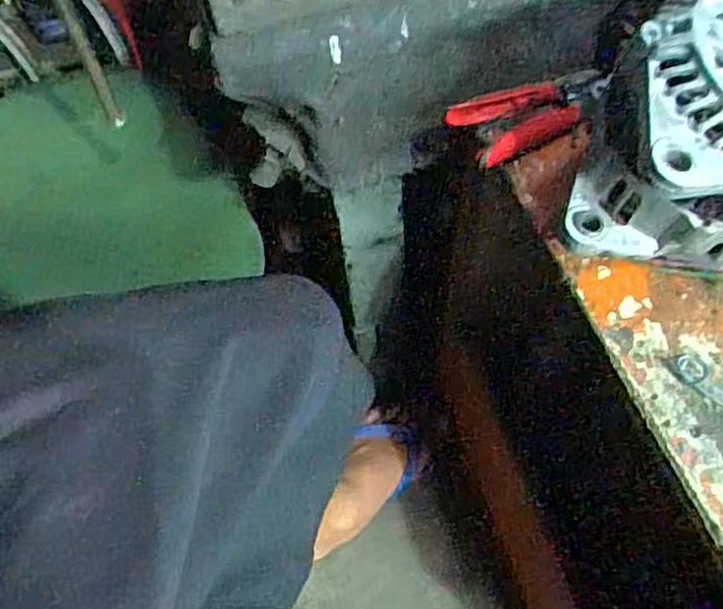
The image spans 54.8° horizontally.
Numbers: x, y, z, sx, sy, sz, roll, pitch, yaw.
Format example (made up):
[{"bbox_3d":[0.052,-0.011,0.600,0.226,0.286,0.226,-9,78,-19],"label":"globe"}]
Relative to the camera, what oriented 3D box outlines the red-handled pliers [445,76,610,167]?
[{"bbox_3d":[0.125,-0.142,0.501,0.118,0.019,0.046,-27,61,-14],"label":"red-handled pliers"}]

